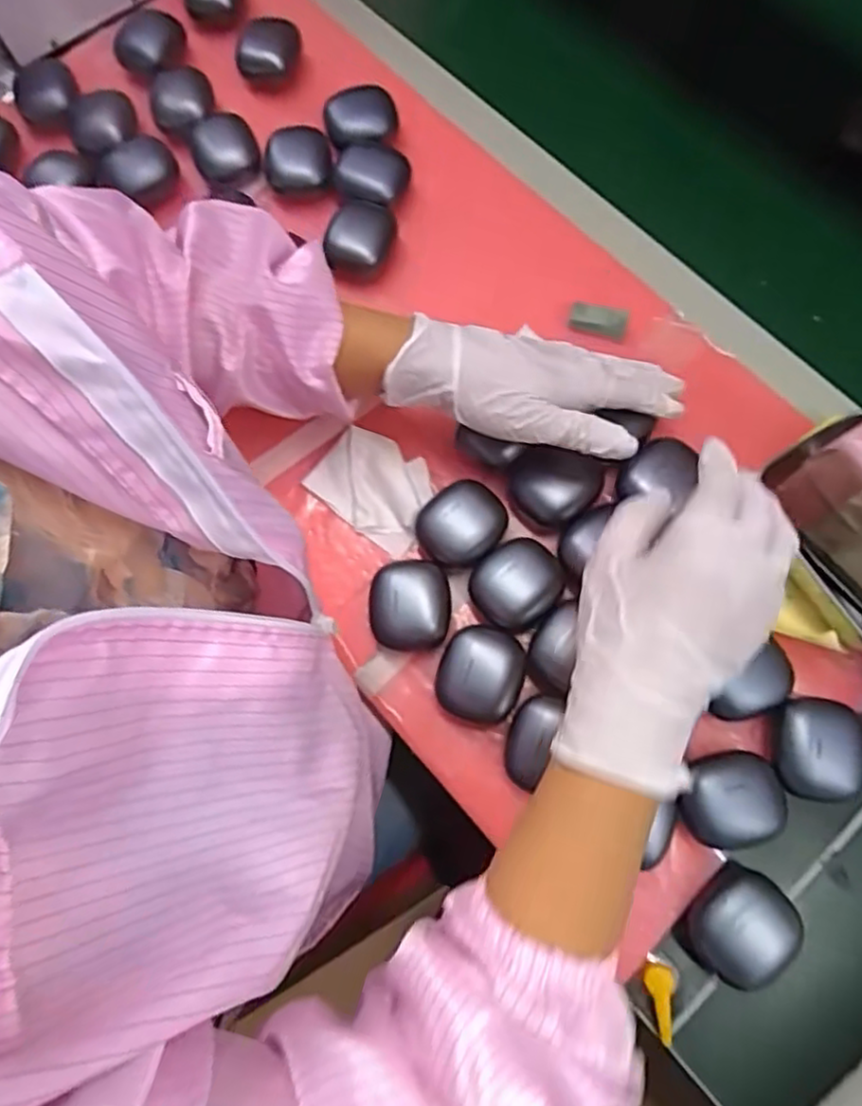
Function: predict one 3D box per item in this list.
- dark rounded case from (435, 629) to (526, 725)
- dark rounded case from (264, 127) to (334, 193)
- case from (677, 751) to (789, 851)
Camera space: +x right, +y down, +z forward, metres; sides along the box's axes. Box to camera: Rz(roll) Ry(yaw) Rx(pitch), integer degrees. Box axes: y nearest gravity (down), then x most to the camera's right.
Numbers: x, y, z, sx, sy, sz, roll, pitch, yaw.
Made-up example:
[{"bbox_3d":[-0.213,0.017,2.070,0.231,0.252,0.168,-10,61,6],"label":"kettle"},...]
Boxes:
[{"bbox_3d":[0.031,0.076,0.423,0.051,0.028,0.052,11,75,5],"label":"dark rounded case"},{"bbox_3d":[-0.104,-0.306,0.529,0.051,0.020,0.050,-3,74,1],"label":"dark rounded case"},{"bbox_3d":[0.172,0.140,0.387,0.055,0.021,0.049,-16,69,-3],"label":"case"}]

